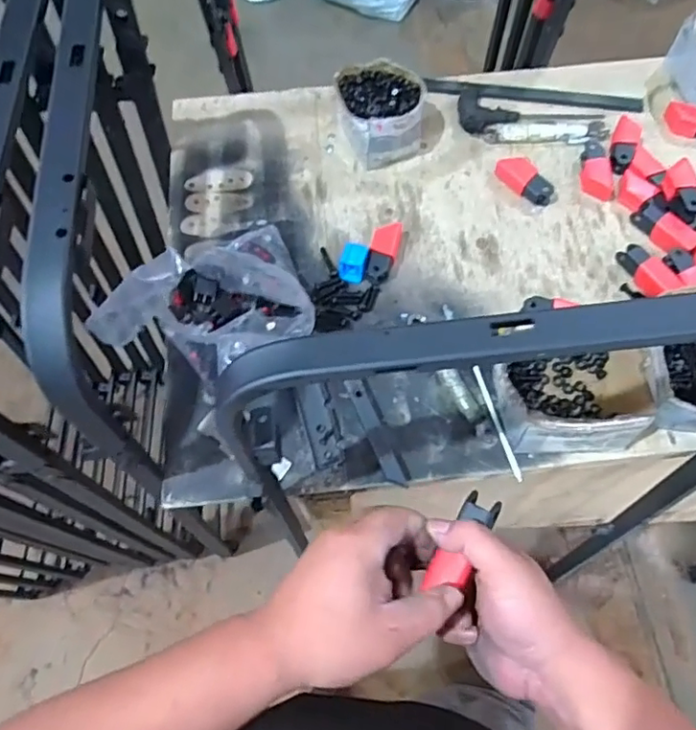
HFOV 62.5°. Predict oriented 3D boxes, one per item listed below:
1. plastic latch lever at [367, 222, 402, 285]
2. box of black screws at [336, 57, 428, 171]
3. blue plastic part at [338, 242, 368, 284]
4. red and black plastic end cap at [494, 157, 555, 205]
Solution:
[{"bbox_3d":[0.045,-0.142,0.724,0.031,0.026,0.078,11,67,7],"label":"plastic latch lever"},{"bbox_3d":[0.045,-0.347,0.789,0.111,0.071,0.131,-19,67,-6],"label":"box of black screws"},{"bbox_3d":[0.006,-0.127,0.719,0.031,0.032,0.038,14,68,8],"label":"blue plastic part"},{"bbox_3d":[0.240,-0.249,0.776,0.038,0.027,0.082,-38,70,-13],"label":"red and black plastic end cap"}]

